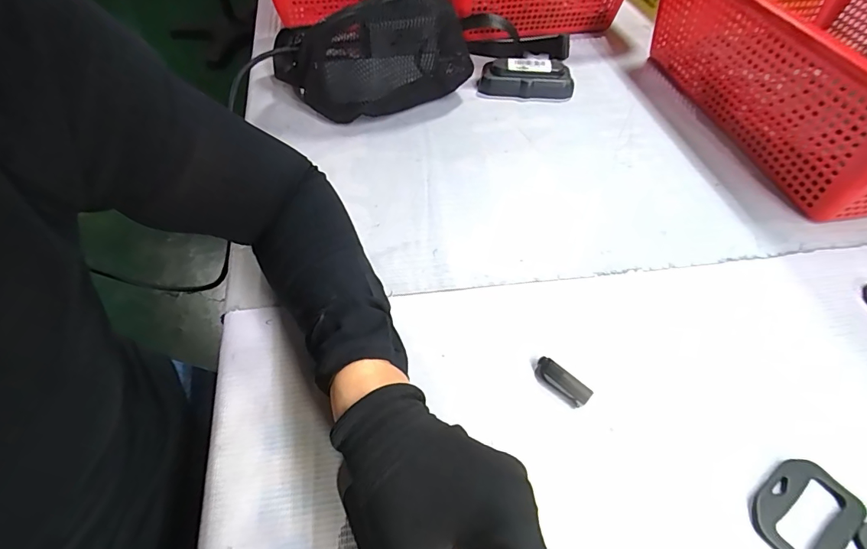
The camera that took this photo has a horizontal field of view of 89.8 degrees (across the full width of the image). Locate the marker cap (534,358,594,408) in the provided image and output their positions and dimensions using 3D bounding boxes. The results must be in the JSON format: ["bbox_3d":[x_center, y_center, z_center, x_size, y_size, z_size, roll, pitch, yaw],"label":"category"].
[{"bbox_3d":[0.085,0.073,0.291,0.038,0.008,0.016,38,60,25],"label":"marker cap"}]

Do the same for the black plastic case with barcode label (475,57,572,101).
[{"bbox_3d":[0.109,-0.234,0.516,0.107,0.030,0.053,5,52,3],"label":"black plastic case with barcode label"}]

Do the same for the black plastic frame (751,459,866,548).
[{"bbox_3d":[0.212,0.134,0.246,0.061,0.004,0.044,-28,57,-21],"label":"black plastic frame"}]

